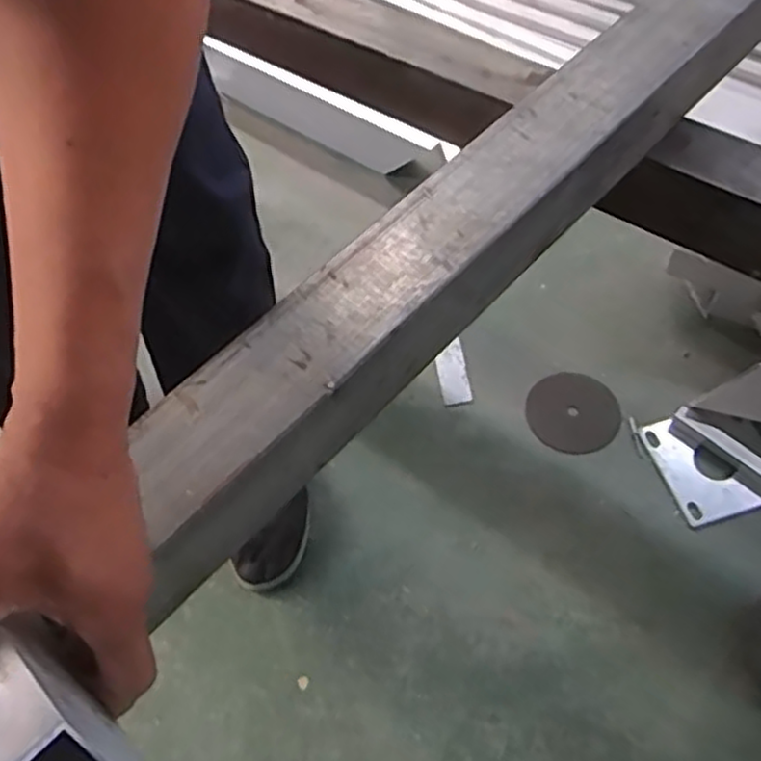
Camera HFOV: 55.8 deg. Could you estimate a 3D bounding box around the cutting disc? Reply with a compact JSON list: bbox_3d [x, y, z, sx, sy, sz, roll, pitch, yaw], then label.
[{"bbox_3d":[0.250,0.042,0.939,0.116,0.004,0.112,-2,64,4],"label":"cutting disc"}]

